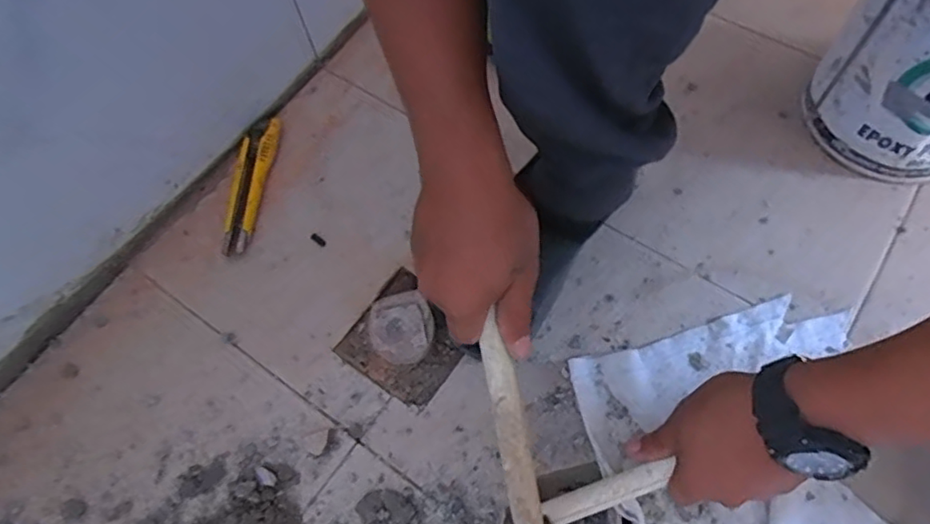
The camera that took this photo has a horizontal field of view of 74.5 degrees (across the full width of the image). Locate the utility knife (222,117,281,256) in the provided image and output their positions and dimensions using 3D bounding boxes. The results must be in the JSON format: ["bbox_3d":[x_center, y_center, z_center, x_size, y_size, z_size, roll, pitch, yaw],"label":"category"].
[{"bbox_3d":[-0.218,-0.080,0.625,0.036,0.015,0.155,2,65,4],"label":"utility knife"}]

